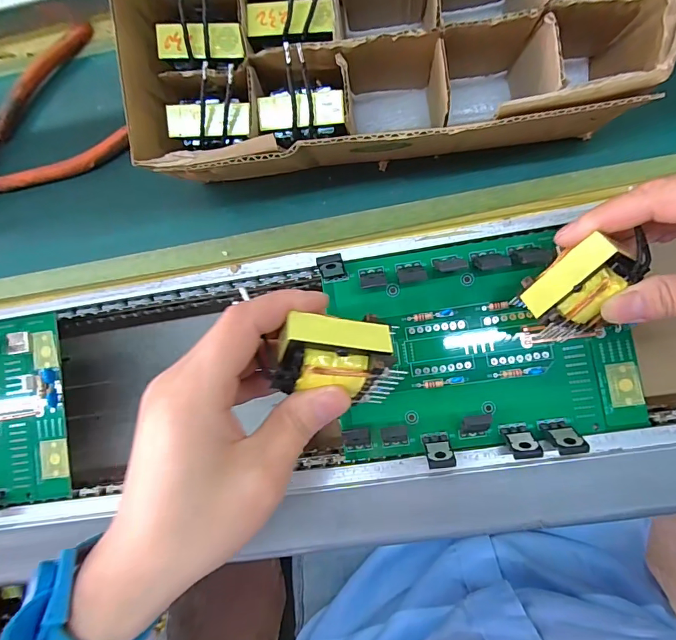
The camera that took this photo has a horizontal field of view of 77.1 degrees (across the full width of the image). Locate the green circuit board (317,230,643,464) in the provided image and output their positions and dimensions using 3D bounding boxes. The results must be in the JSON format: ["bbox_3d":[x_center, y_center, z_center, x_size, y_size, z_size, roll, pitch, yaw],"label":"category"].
[{"bbox_3d":[0.084,0.014,0.249,0.172,0.033,0.123,-8,85,6],"label":"green circuit board"}]

